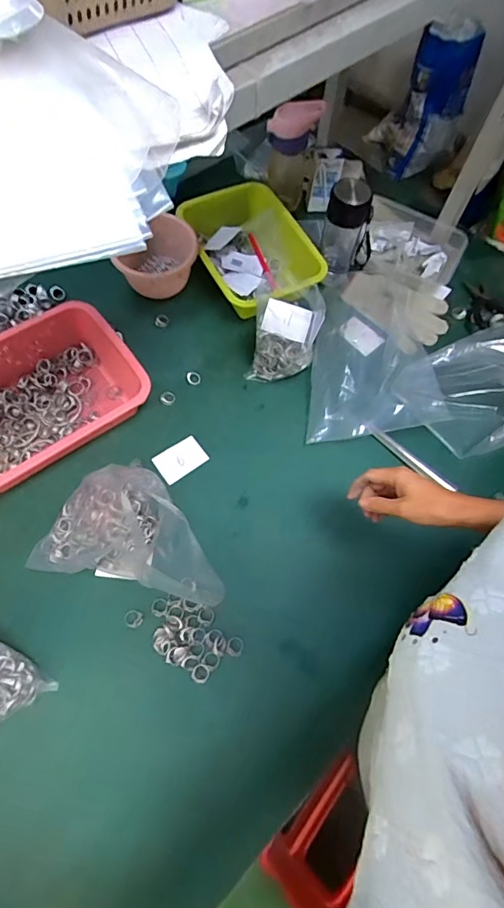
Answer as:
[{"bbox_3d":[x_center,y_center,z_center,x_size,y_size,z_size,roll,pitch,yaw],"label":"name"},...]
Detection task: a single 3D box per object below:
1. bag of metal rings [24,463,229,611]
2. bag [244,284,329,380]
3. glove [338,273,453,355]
[{"bbox_3d":[-0.159,0.091,0.640,0.262,0.065,0.180,12,67,2],"label":"bag of metal rings"},{"bbox_3d":[0.055,-0.197,0.752,0.102,0.118,0.115,12,67,2],"label":"bag"},{"bbox_3d":[0.276,-0.280,0.859,0.148,0.013,0.185,-38,74,-17],"label":"glove"}]

